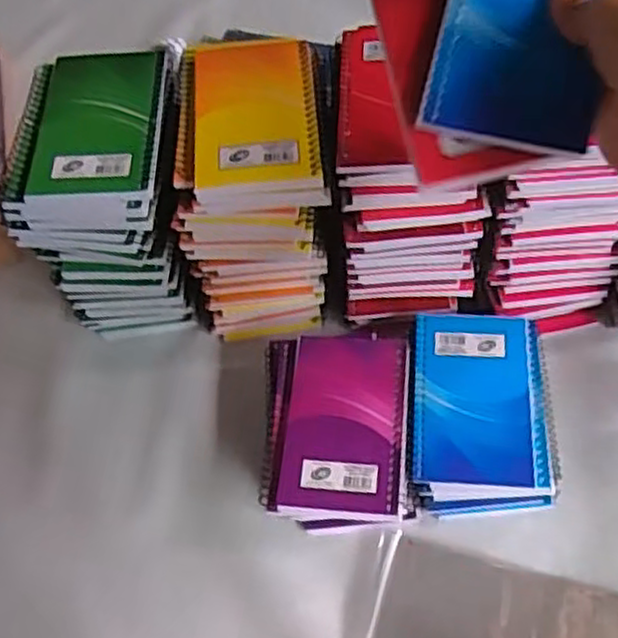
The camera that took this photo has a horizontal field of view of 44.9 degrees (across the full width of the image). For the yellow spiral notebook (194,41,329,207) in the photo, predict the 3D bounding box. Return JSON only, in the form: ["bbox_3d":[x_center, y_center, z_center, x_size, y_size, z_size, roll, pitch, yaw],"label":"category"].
[{"bbox_3d":[-0.034,-0.134,0.503,0.082,0.024,0.127,-6,57,2],"label":"yellow spiral notebook"}]

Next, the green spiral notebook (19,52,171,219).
[{"bbox_3d":[-0.142,-0.129,0.511,0.085,0.018,0.136,-3,57,4],"label":"green spiral notebook"}]

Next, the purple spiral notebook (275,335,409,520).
[{"bbox_3d":[0.026,0.069,0.519,0.080,0.012,0.134,4,58,6],"label":"purple spiral notebook"}]

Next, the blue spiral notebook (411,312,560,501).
[{"bbox_3d":[0.122,0.058,0.531,0.095,0.012,0.137,1,59,6],"label":"blue spiral notebook"}]

